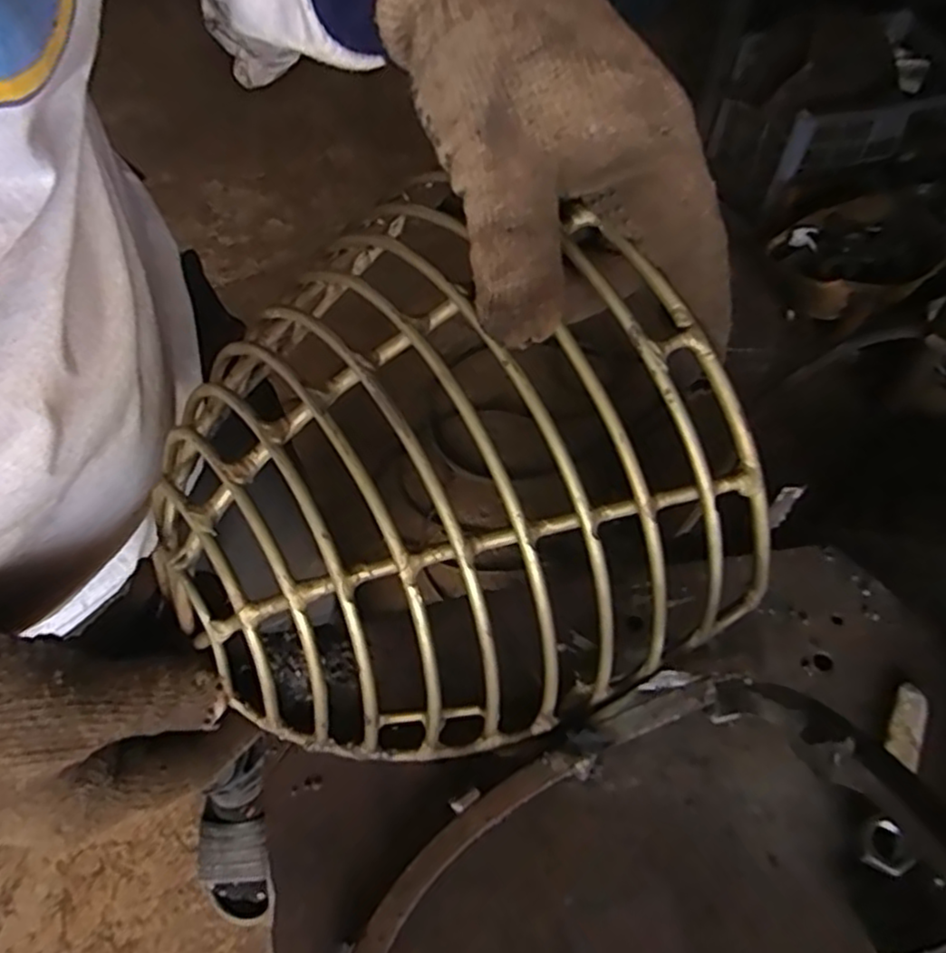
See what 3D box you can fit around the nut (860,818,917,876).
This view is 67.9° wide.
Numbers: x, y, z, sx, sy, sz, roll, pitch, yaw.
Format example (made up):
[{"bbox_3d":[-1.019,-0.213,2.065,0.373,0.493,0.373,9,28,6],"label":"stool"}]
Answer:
[{"bbox_3d":[0.150,0.134,0.254,0.017,0.006,0.018,-1,60,1],"label":"nut"}]

